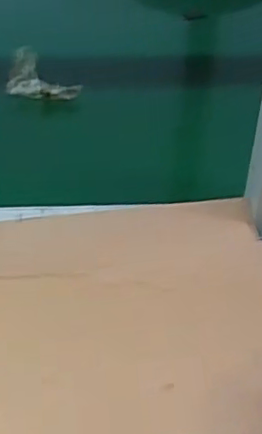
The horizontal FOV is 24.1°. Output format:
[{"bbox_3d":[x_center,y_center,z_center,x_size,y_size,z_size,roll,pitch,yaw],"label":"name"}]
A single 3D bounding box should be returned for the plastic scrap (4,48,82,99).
[{"bbox_3d":[-0.083,-0.136,0.595,0.065,0.037,0.038,11,47,10],"label":"plastic scrap"}]

